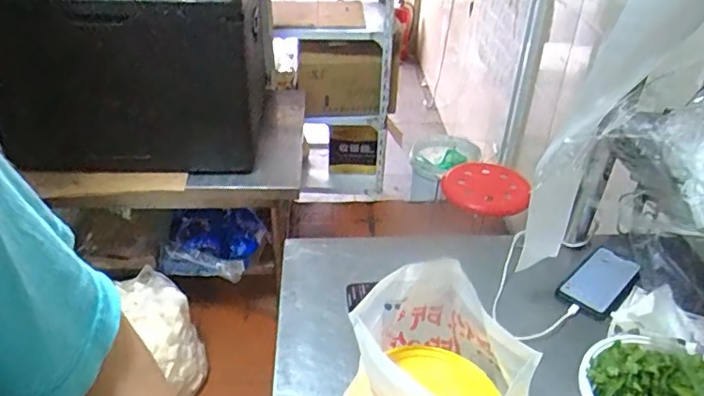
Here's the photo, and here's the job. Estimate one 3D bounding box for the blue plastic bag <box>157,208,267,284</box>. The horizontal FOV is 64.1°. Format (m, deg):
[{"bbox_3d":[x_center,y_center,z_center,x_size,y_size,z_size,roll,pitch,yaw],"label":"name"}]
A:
[{"bbox_3d":[-0.439,0.144,1.773,0.293,0.204,0.165,8,35,8],"label":"blue plastic bag"}]

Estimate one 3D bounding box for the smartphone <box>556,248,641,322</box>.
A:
[{"bbox_3d":[0.383,0.127,0.864,0.078,0.011,0.157,30,43,34],"label":"smartphone"}]

